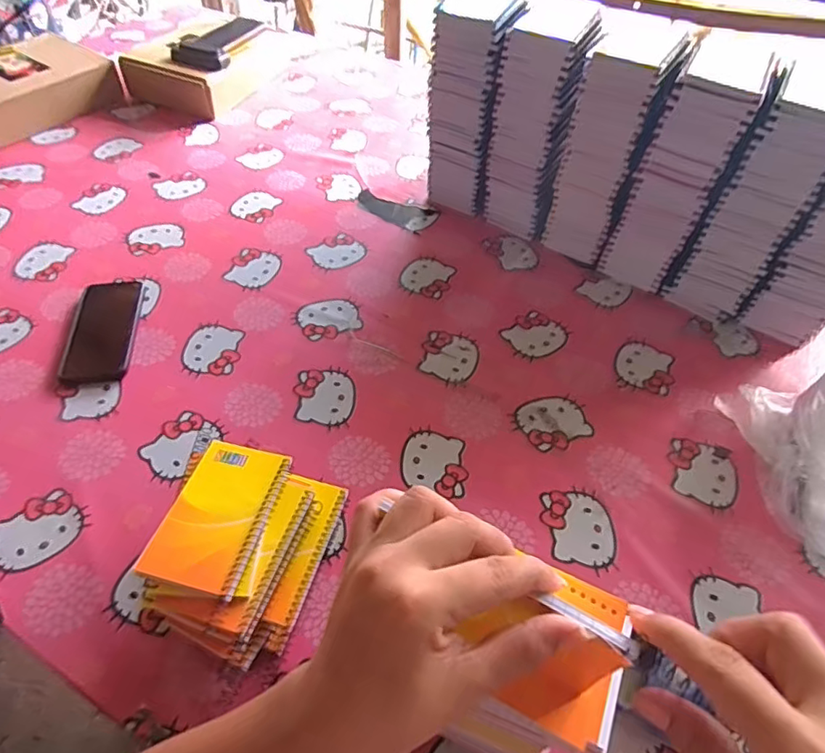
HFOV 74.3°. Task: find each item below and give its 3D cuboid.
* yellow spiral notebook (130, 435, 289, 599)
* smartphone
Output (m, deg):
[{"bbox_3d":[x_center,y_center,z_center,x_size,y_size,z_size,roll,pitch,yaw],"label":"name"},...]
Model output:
[{"bbox_3d":[-0.167,0.115,0.469,0.081,0.012,0.130,13,53,8],"label":"yellow spiral notebook"},{"bbox_3d":[-0.390,-0.061,0.688,0.076,0.011,0.168,-7,52,-7],"label":"smartphone"}]

